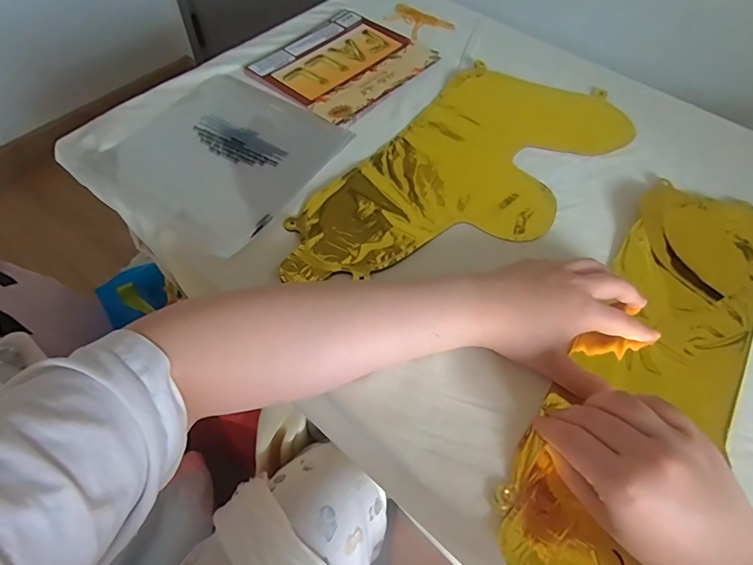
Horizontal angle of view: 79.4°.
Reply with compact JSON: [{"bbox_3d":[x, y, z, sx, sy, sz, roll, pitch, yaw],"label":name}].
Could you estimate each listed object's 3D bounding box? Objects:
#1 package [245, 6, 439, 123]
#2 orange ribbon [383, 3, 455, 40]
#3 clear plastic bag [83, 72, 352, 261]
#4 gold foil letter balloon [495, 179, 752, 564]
[{"bbox_3d":[-0.042,-0.284,0.583,0.172,0.006,0.195,35,62,19],"label":"package"},{"bbox_3d":[0.055,-0.371,0.650,0.103,0.006,0.063,37,63,20],"label":"orange ribbon"},{"bbox_3d":[-0.167,-0.142,0.482,0.208,0.010,0.208,29,60,16],"label":"clear plastic bag"},{"bbox_3d":[0.226,0.060,0.371,0.127,0.014,0.433,34,63,19],"label":"gold foil letter balloon"}]

